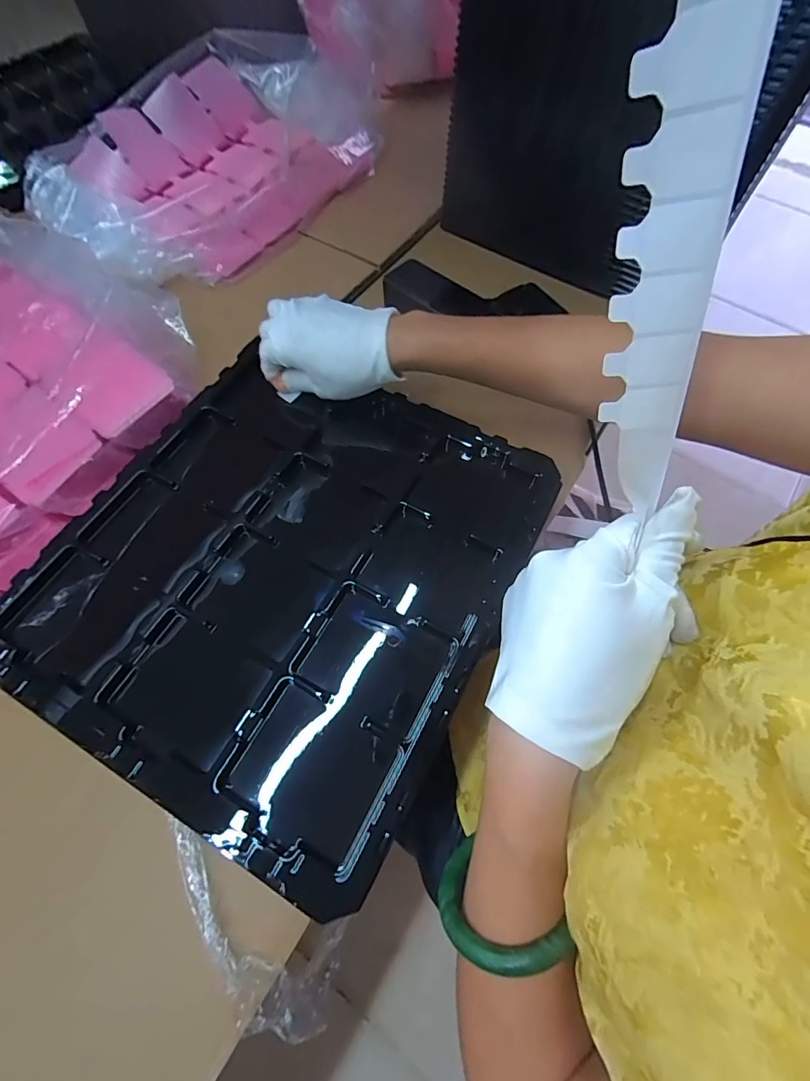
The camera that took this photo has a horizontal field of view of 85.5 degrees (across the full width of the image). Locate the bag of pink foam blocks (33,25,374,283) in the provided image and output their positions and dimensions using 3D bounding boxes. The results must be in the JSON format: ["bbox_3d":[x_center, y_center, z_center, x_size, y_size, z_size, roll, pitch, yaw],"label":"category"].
[{"bbox_3d":[-0.262,-0.539,0.607,0.313,0.093,0.457,33,68,13],"label":"bag of pink foam blocks"}]

